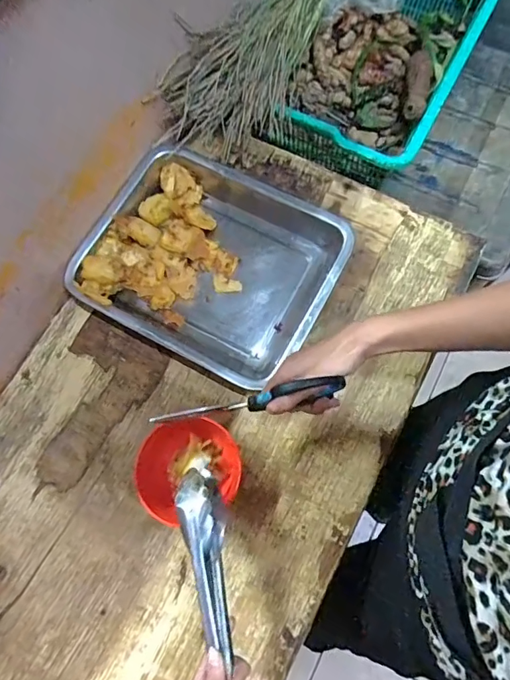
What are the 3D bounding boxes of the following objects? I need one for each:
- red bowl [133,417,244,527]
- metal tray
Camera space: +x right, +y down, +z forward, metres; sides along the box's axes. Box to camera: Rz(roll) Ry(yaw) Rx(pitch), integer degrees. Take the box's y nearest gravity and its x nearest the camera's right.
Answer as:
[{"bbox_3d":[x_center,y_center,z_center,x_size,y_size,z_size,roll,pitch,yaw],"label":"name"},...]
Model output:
[{"bbox_3d":[-0.072,0.141,0.513,0.111,0.045,0.098,-15,71,-3],"label":"red bowl"},{"bbox_3d":[-0.058,-0.098,0.586,0.304,0.055,0.241,26,74,11],"label":"metal tray"}]

